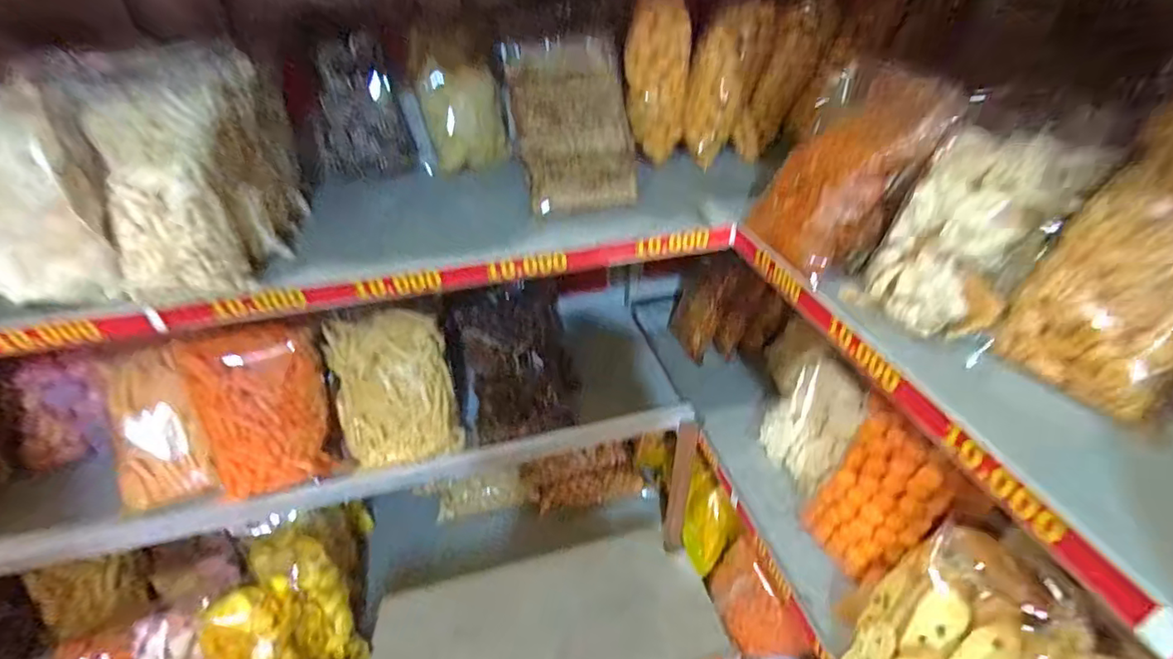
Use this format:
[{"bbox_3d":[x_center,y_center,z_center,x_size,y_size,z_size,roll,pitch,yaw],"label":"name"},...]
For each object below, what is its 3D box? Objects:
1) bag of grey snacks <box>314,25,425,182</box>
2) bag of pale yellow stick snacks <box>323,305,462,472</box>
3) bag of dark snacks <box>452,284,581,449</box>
[{"bbox_3d":[-0.320,-0.309,0.796,0.135,0.175,0.038,-13,36,-14],"label":"bag of grey snacks"},{"bbox_3d":[-0.274,0.082,0.804,0.151,0.209,0.048,-12,0,-7],"label":"bag of pale yellow stick snacks"},{"bbox_3d":[-0.099,0.045,0.861,0.163,0.221,0.057,-11,1,-14],"label":"bag of dark snacks"}]

